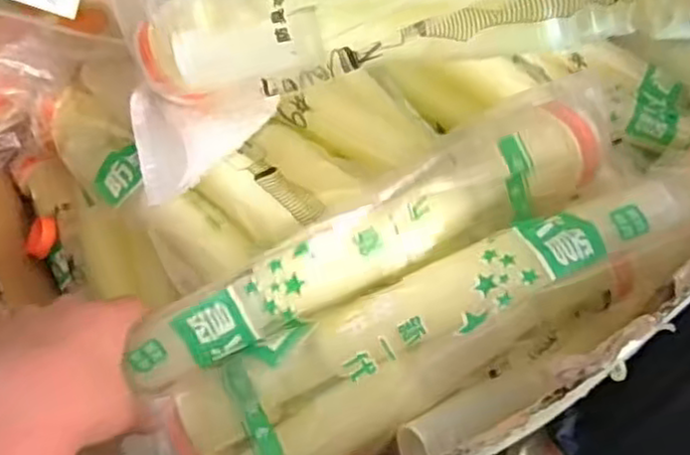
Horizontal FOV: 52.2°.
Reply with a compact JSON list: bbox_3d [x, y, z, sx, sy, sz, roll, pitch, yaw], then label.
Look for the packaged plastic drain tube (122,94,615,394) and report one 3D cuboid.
[{"bbox_3d":[0.026,0.002,0.446,0.336,0.072,0.069,-27,75,-16],"label":"packaged plastic drain tube"}]

